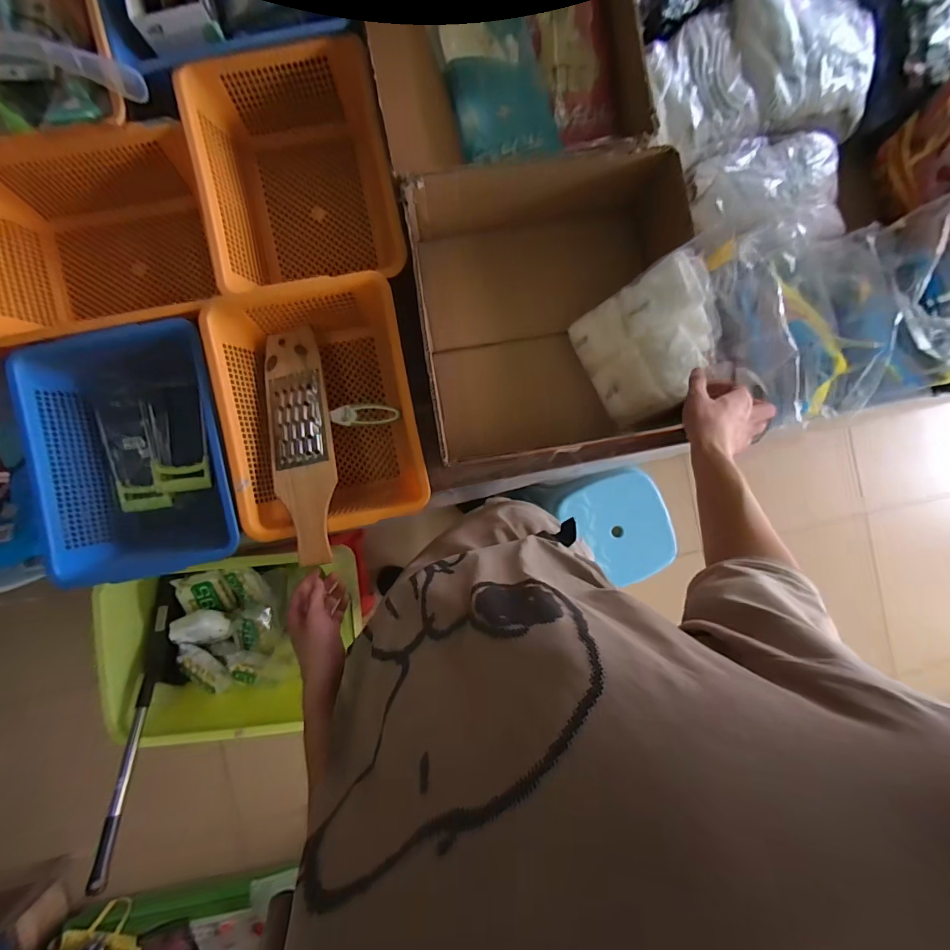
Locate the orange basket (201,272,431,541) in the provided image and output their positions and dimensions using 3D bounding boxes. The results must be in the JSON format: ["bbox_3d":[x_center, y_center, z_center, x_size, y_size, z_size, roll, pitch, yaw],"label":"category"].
[{"bbox_3d":[-0.239,-0.104,0.713,0.286,0.131,0.371,-11,92,-1],"label":"orange basket"}]

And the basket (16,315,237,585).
[{"bbox_3d":[-0.527,-0.045,0.710,0.289,0.132,0.398,-11,92,-1],"label":"basket"}]

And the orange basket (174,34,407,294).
[{"bbox_3d":[-0.273,-0.465,0.711,0.282,0.149,0.356,-12,92,-1],"label":"orange basket"}]

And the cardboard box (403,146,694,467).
[{"bbox_3d":[0.124,-0.262,0.729,0.407,0.176,0.429,-8,92,-1],"label":"cardboard box"}]

